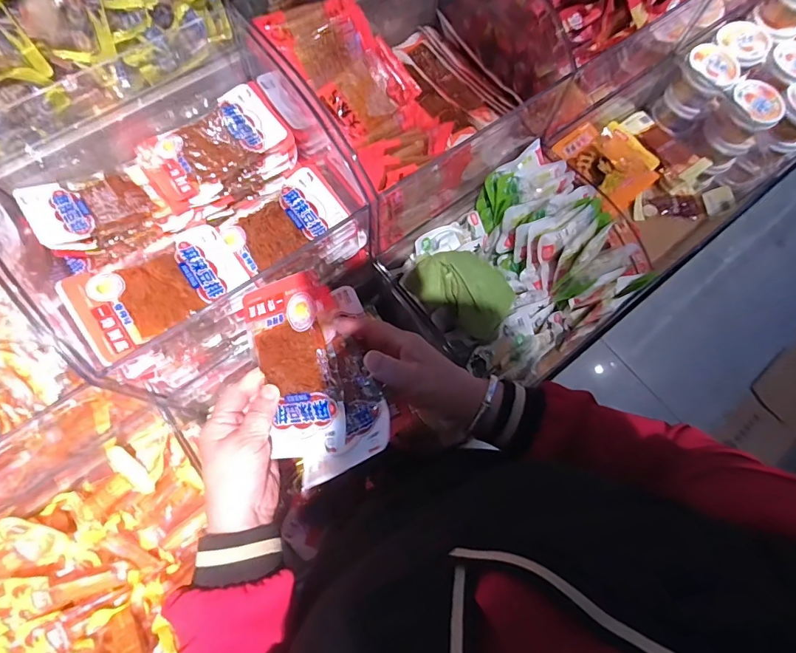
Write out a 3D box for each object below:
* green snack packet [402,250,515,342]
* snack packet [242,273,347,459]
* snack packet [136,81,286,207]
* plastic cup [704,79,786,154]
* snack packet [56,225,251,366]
[{"bbox_3d":[0.083,-0.047,0.540,0.135,0.051,0.081,40,80,-22],"label":"green snack packet"},{"bbox_3d":[-0.089,0.034,0.356,0.083,0.008,0.145,-17,85,33],"label":"snack packet"},{"bbox_3d":[-0.217,-0.216,0.494,0.160,0.014,0.088,-35,76,-13],"label":"snack packet"},{"bbox_3d":[0.557,-0.332,0.700,0.083,0.089,0.094,40,75,10],"label":"plastic cup"},{"bbox_3d":[-0.232,-0.040,0.421,0.151,0.009,0.088,-34,80,-25],"label":"snack packet"}]

